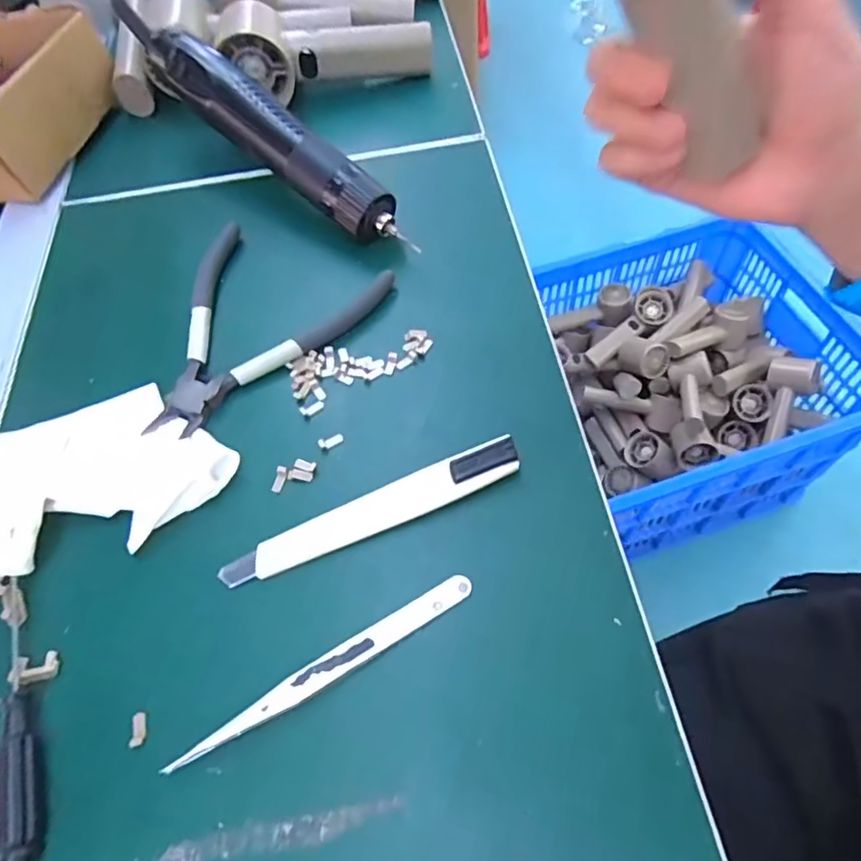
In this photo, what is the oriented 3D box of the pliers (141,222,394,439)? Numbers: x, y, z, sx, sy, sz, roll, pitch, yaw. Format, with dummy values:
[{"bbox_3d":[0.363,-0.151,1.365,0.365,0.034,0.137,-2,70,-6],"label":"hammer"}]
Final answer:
[{"bbox_3d":[-0.101,-0.054,0.321,0.116,0.010,0.135,20,62,14],"label":"pliers"}]

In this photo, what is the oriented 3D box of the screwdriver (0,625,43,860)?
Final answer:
[{"bbox_3d":[-0.158,0.118,0.222,0.013,0.011,0.088,-20,60,-8],"label":"screwdriver"}]

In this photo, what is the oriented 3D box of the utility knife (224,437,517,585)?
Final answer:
[{"bbox_3d":[-0.026,0.037,0.263,0.140,0.011,0.018,-20,60,-9],"label":"utility knife"}]

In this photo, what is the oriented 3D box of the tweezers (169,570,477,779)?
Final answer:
[{"bbox_3d":[-0.039,0.094,0.230,0.128,0.010,0.011,-29,62,-13],"label":"tweezers"}]

